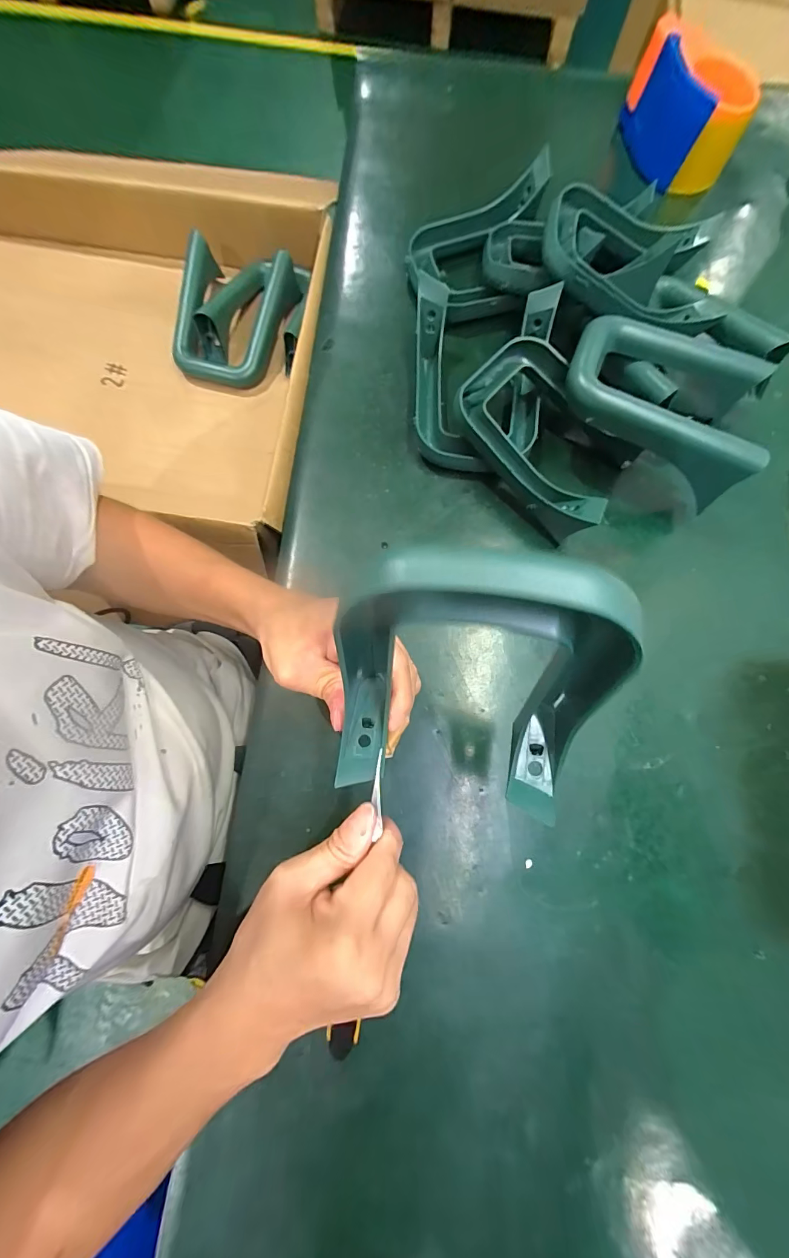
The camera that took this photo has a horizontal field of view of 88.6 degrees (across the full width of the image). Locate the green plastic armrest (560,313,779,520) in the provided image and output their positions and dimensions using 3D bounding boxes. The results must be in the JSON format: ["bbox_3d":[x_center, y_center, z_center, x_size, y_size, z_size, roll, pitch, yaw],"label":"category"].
[{"bbox_3d":[0.217,-0.187,0.335,0.149,0.044,0.122,18,77,3],"label":"green plastic armrest"}]

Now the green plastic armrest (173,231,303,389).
[{"bbox_3d":[-0.188,-0.374,0.472,0.101,0.076,0.172,20,77,4],"label":"green plastic armrest"}]

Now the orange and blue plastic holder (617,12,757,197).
[{"bbox_3d":[0.317,-0.564,0.445,0.126,0.084,0.110,18,77,5],"label":"orange and blue plastic holder"}]

